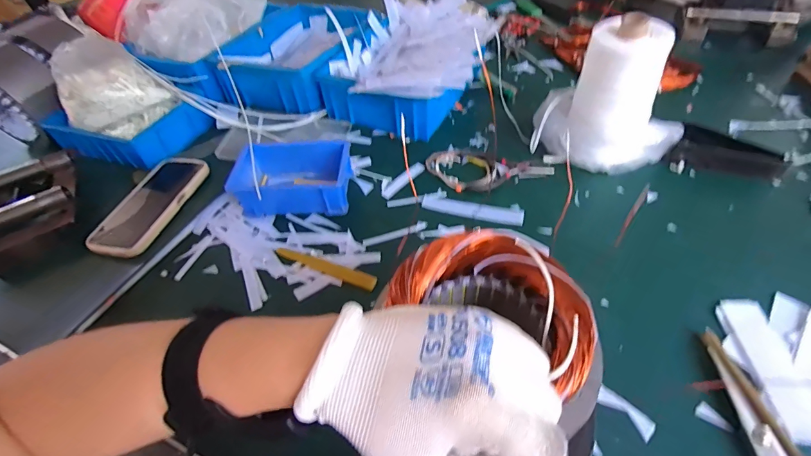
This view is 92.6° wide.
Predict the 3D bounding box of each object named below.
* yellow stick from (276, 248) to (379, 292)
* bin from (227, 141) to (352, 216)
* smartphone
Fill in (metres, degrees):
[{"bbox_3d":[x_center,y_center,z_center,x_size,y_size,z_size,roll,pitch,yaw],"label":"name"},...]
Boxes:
[{"bbox_3d":[-0.093,0.046,0.452,0.127,0.008,0.019,15,50,17],"label":"yellow stick"},{"bbox_3d":[-0.144,-0.071,0.516,0.143,0.056,0.099,2,48,5],"label":"bin"},{"bbox_3d":[-0.337,-0.034,0.515,0.080,0.017,0.163,8,48,11],"label":"smartphone"}]

